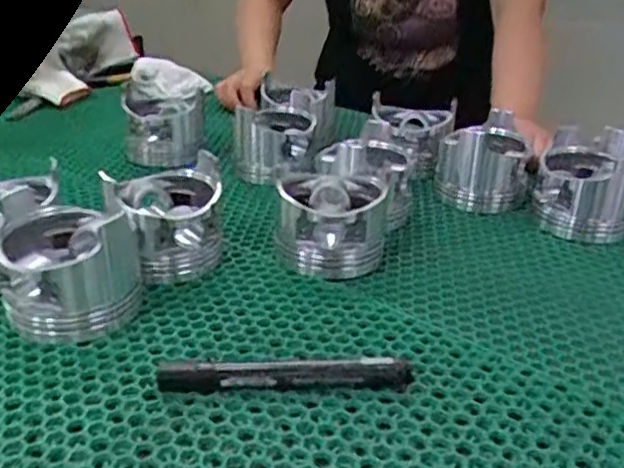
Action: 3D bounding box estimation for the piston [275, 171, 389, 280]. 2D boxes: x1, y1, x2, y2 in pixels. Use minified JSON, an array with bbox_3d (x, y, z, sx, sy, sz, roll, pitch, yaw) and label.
[{"bbox_3d":[0.016,-0.012,0.526,0.084,0.058,0.088,6,27,6],"label":"piston"}]

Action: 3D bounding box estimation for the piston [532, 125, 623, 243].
[{"bbox_3d":[0.252,-0.046,0.598,0.089,0.077,0.099,16,30,24],"label":"piston"}]

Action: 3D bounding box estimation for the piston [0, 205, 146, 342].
[{"bbox_3d":[-0.159,0.018,0.442,0.085,0.068,0.083,-8,29,-20],"label":"piston"}]

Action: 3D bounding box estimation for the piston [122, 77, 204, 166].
[{"bbox_3d":[-0.159,-0.125,0.730,0.079,0.075,0.079,2,27,0],"label":"piston"}]

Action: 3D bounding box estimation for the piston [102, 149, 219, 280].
[{"bbox_3d":[-0.110,-0.015,0.507,0.082,0.073,0.083,-4,28,-11],"label":"piston"}]

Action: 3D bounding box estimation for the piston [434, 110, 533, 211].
[{"bbox_3d":[0.162,-0.072,0.647,0.076,0.072,0.088,2,27,0],"label":"piston"}]

